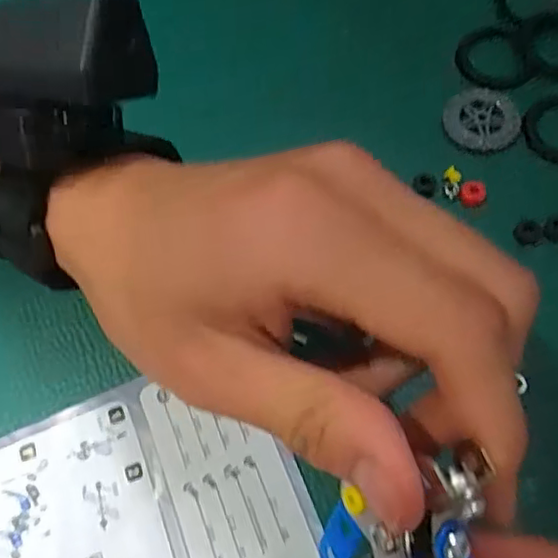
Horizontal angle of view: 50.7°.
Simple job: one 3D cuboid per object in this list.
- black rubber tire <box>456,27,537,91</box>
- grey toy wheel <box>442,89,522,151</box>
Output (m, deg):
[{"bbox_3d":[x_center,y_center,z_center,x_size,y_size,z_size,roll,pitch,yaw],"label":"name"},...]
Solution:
[{"bbox_3d":[0.106,-0.106,0.285,0.037,0.004,0.037,-6,66,0],"label":"black rubber tire"},{"bbox_3d":[0.094,-0.073,0.269,0.033,0.004,0.031,-1,66,2],"label":"grey toy wheel"}]

